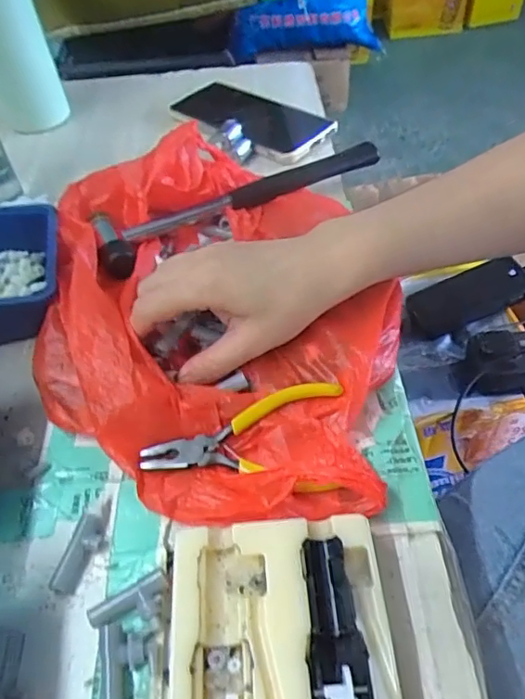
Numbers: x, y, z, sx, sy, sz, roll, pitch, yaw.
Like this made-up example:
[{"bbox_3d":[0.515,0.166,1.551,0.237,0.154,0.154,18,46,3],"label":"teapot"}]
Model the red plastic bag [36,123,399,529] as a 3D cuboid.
[{"bbox_3d":[-0.028,-0.032,0.343,0.208,0.053,0.281,-4,51,-7],"label":"red plastic bag"}]

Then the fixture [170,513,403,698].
[{"bbox_3d":[0.009,0.131,0.211,0.088,0.024,0.134,-2,51,-5],"label":"fixture"}]

